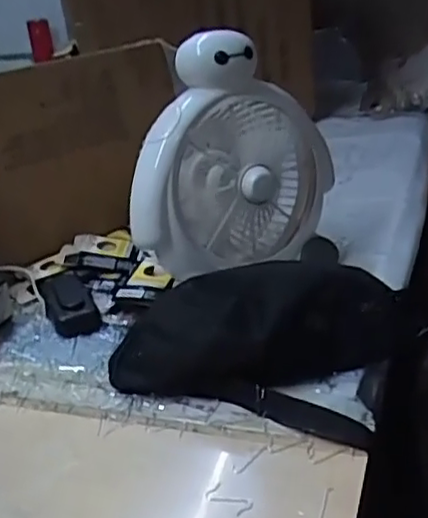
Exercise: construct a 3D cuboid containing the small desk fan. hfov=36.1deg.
[{"bbox_3d":[0.015,-0.109,0.738,0.136,0.265,0.249,11,31,34],"label":"small desk fan"}]

